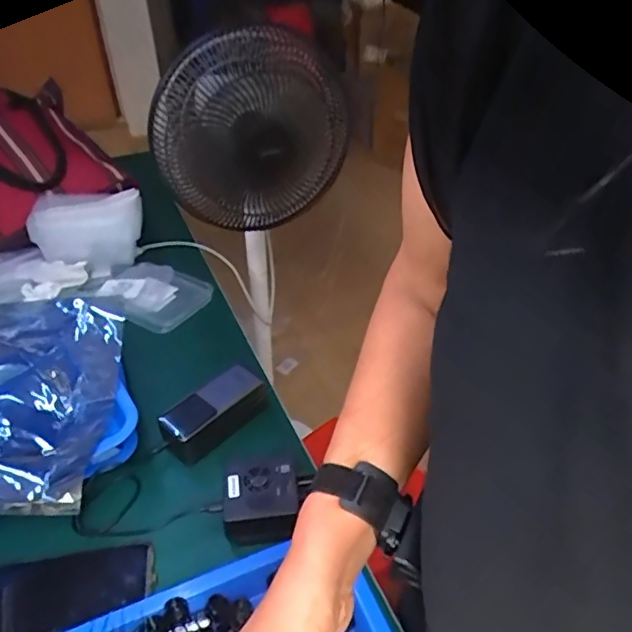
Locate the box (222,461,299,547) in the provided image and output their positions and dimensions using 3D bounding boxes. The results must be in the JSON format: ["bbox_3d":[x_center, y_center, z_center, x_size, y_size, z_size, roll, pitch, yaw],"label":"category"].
[{"bbox_3d":[-0.060,0.193,0.580,0.084,0.050,0.079,-3,38,-3],"label":"box"}]

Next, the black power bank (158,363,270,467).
[{"bbox_3d":[-0.122,0.118,0.668,0.061,0.056,0.128,28,47,32],"label":"black power bank"}]

